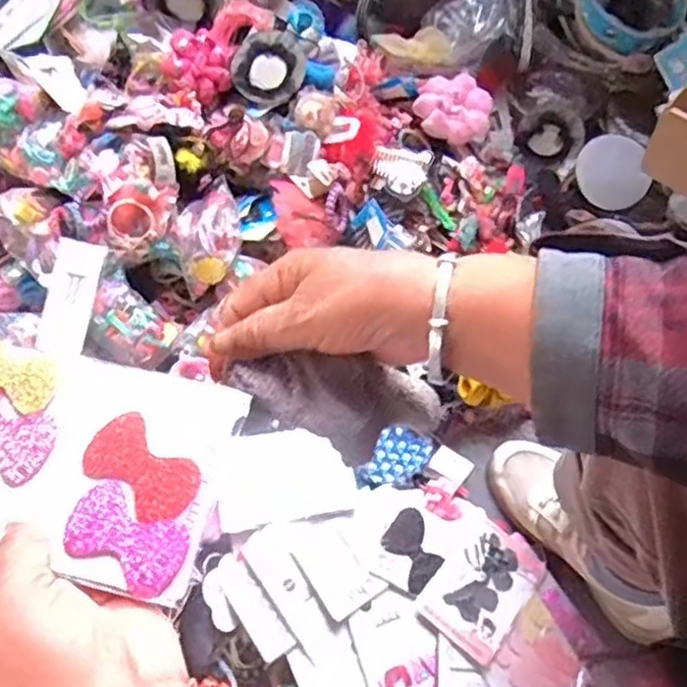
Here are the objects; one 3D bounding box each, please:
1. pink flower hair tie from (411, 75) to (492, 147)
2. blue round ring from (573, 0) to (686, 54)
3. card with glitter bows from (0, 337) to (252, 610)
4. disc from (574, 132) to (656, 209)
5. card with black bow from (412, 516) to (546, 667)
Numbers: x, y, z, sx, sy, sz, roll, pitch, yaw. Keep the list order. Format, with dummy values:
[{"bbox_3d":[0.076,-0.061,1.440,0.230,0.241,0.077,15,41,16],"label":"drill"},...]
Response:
[{"bbox_3d":[0.142,-0.301,0.918,0.098,0.060,0.082,13,66,9],"label":"pink flower hair tie"},{"bbox_3d":[0.357,-0.440,0.898,0.149,0.065,0.122,28,69,15],"label":"blue round ring"},{"bbox_3d":[-0.124,0.051,0.319,0.139,0.006,0.095,12,66,9],"label":"card with glitter bows"},{"bbox_3d":[0.332,-0.212,0.867,0.094,0.019,0.088,-1,65,3],"label":"disc"},{"bbox_3d":[0.143,0.247,0.719,0.089,0.006,0.123,40,63,9],"label":"card with black bow"}]

